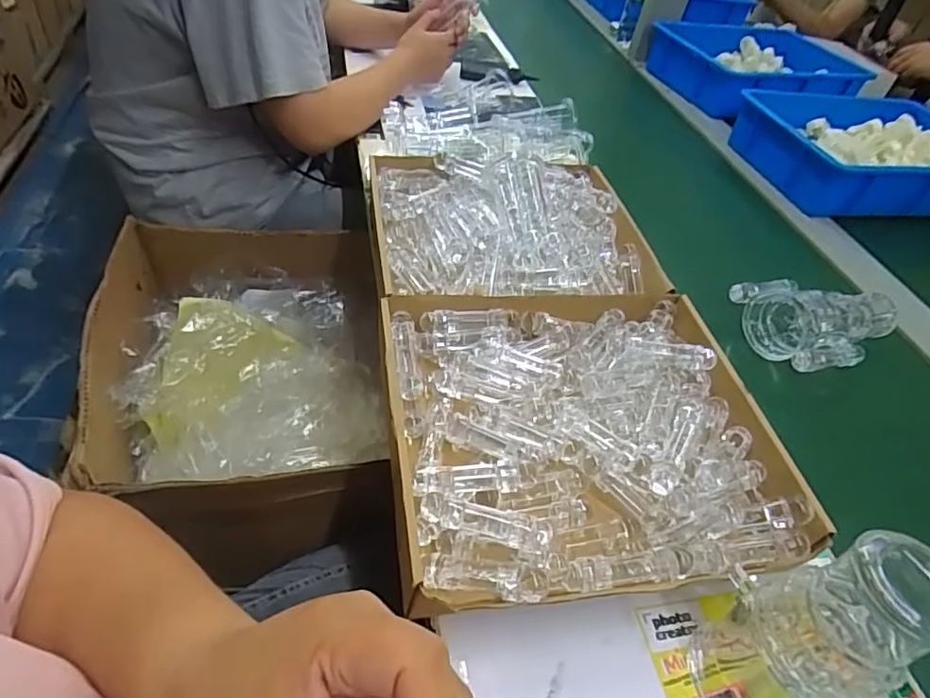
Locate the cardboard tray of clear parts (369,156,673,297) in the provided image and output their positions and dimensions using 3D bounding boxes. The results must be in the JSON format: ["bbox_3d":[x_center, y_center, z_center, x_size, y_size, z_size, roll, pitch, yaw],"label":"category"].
[{"bbox_3d":[0.052,-0.146,0.661,0.310,0.070,0.267,0,47,-12],"label":"cardboard tray of clear parts"}]

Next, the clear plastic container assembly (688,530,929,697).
[{"bbox_3d":[0.198,0.168,0.328,0.065,0.173,0.072,-4,47,-15],"label":"clear plastic container assembly"}]

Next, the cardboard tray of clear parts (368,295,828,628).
[{"bbox_3d":[0.097,0.067,0.490,0.321,0.056,0.284,0,47,-11],"label":"cardboard tray of clear parts"}]

